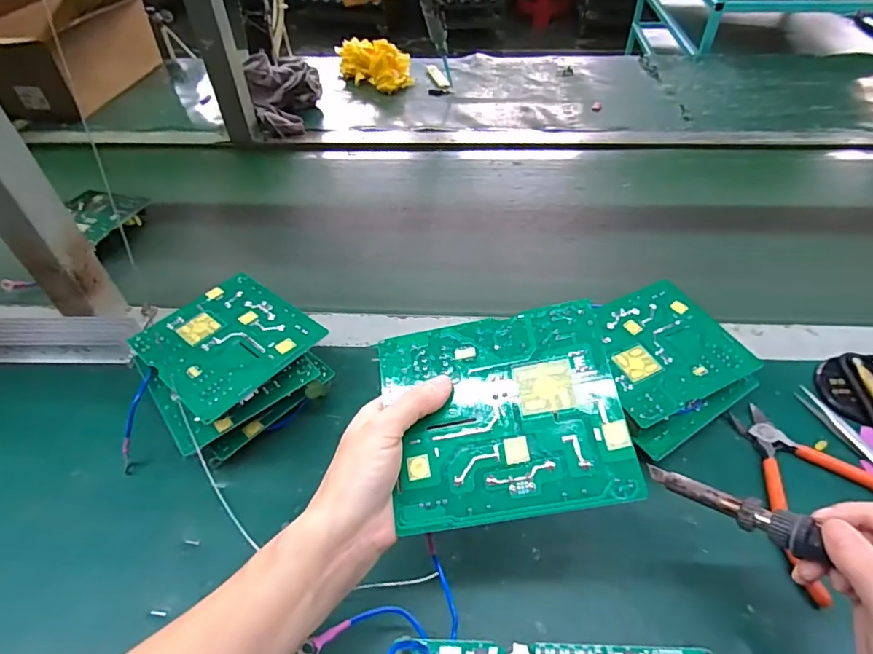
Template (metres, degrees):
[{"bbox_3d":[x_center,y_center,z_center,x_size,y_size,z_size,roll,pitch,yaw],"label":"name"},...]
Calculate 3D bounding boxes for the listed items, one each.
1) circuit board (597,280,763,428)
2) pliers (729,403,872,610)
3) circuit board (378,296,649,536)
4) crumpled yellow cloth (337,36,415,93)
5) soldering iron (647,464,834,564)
[{"bbox_3d":[0.194,0.015,0.420,0.128,0.004,0.112,-20,48,-17],"label":"circuit board"},{"bbox_3d":[0.289,0.120,0.373,0.125,0.011,0.137,-17,47,-14],"label":"pliers"},{"bbox_3d":[0.037,0.048,0.274,0.129,0.004,0.113,-12,65,7],"label":"circuit board"},{"bbox_3d":[-0.127,-0.552,1.000,0.160,0.063,0.089,31,55,29],"label":"crumpled yellow cloth"},{"bbox_3d":[0.209,0.117,0.244,0.016,0.015,0.207,-41,33,-27],"label":"soldering iron"}]

